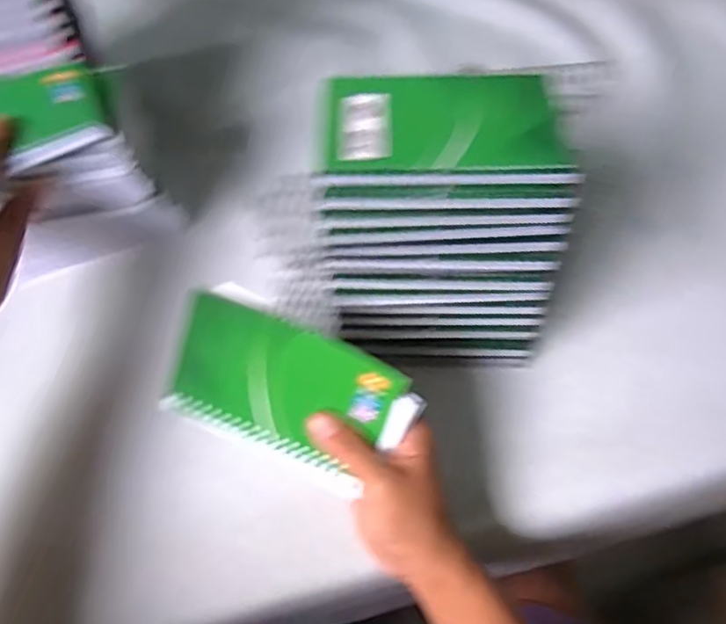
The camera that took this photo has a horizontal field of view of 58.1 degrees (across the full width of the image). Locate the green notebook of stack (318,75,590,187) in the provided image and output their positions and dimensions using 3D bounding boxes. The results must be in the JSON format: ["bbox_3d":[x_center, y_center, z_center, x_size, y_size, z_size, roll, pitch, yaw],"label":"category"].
[{"bbox_3d":[0.043,-0.100,0.351,0.125,0.009,0.077,0,58,1],"label":"green notebook of stack"}]

